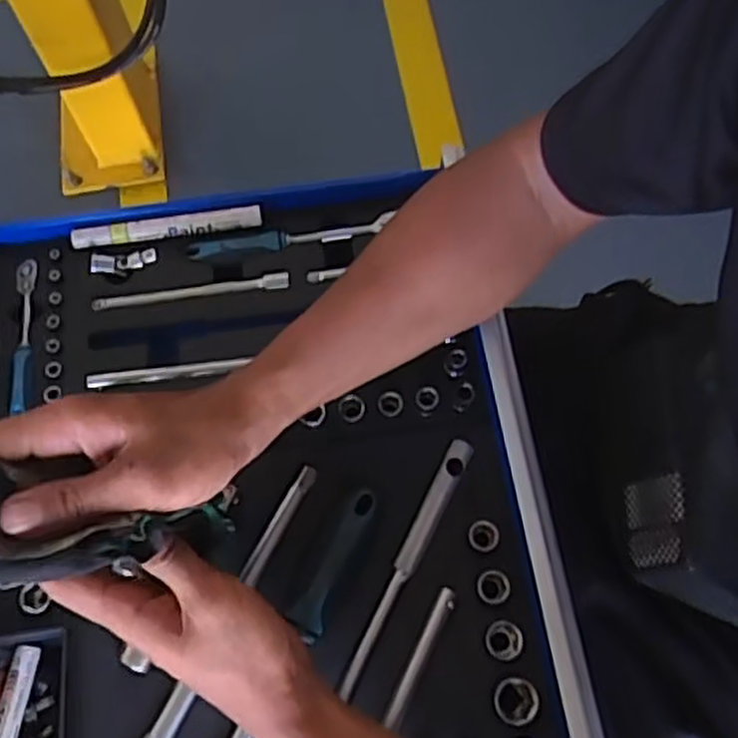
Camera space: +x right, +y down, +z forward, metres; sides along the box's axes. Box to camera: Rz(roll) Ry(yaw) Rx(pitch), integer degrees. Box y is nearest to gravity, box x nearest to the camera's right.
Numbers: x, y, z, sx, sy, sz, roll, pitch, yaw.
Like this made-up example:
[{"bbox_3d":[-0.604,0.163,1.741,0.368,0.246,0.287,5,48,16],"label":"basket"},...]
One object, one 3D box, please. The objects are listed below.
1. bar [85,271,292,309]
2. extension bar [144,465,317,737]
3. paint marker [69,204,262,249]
[{"bbox_3d":[-0.132,-0.059,0.561,0.144,0.008,0.013,-8,67,-2],"label":"bar"},{"bbox_3d":[-0.095,0.167,0.457,0.018,0.018,0.246,24,70,11],"label":"extension bar"},{"bbox_3d":[-0.153,-0.108,0.569,0.141,0.015,0.011,-10,67,-3],"label":"paint marker"}]

